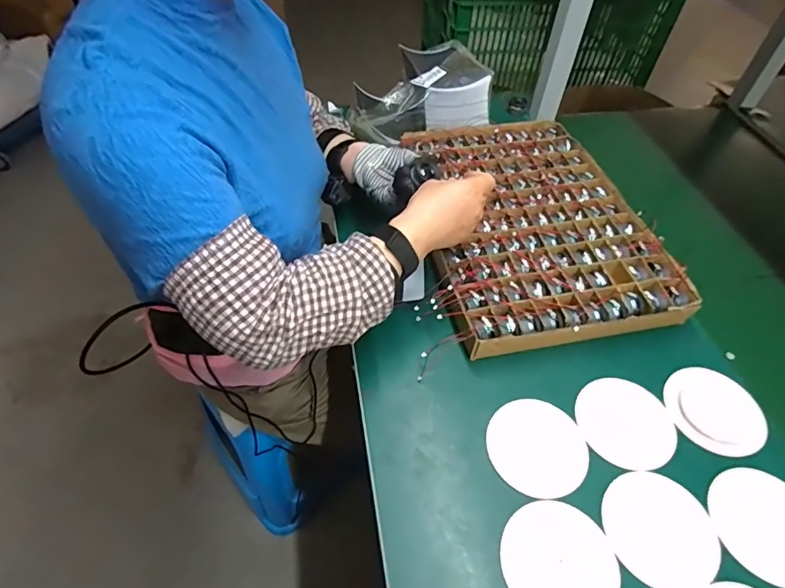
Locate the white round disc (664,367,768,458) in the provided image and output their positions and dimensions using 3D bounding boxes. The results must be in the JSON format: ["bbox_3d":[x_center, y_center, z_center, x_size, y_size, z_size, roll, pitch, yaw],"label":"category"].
[{"bbox_3d":[0.349,0.127,0.495,0.096,0.013,0.091,1,51,-1],"label":"white round disc"}]

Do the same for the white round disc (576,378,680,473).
[{"bbox_3d":[0.249,0.136,0.491,0.098,0.004,0.101,1,51,-1],"label":"white round disc"}]

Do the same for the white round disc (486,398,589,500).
[{"bbox_3d":[0.150,0.157,0.474,0.097,0.004,0.099,1,51,-1],"label":"white round disc"}]

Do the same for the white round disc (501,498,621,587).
[{"bbox_3d":[0.148,0.239,0.408,0.097,0.006,0.100,-1,47,1],"label":"white round disc"}]

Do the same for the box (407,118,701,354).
[{"bbox_3d":[0.193,-0.109,0.664,0.291,0.045,0.421,-6,51,-7],"label":"box"}]

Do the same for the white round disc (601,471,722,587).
[{"bbox_3d":[0.249,0.218,0.426,0.097,0.008,0.097,1,51,-1],"label":"white round disc"}]

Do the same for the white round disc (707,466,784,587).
[{"bbox_3d":[0.352,0.216,0.427,0.096,0.005,0.098,1,51,-1],"label":"white round disc"}]

